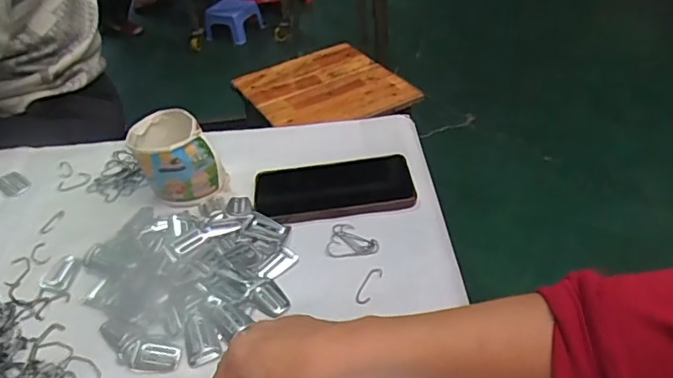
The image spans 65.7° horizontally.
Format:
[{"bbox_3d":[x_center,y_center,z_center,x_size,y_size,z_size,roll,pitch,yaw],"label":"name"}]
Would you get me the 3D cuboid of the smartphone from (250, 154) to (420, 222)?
[{"bbox_3d":[-0.004,-0.001,0.561,0.167,0.010,0.084,-5,40,0],"label":"smartphone"}]

